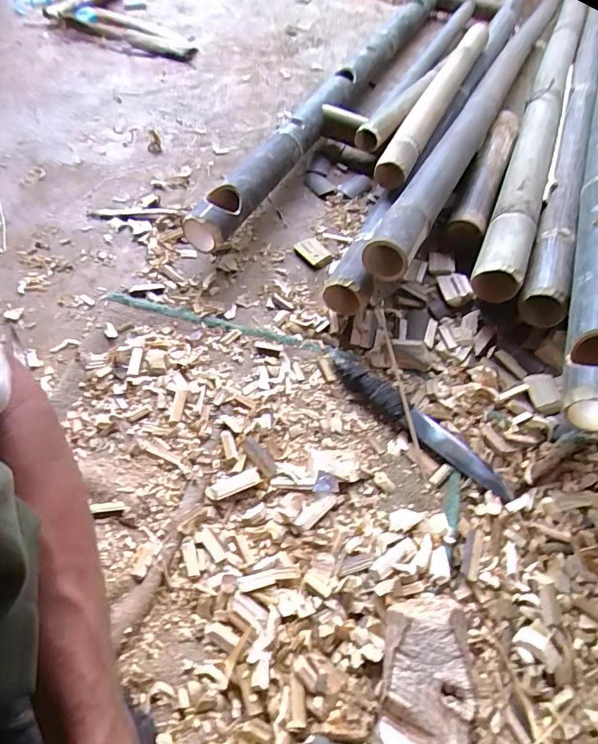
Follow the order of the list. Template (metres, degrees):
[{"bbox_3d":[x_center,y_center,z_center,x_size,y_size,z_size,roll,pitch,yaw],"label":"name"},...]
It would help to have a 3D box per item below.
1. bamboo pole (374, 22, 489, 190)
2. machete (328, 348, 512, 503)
[{"bbox_3d":[0.281,-0.555,0.894,0.051,0.053,0.648,23,59,11],"label":"bamboo pole"},{"bbox_3d":[0.146,0.058,0.584,0.047,0.020,0.278,-38,67,-24],"label":"machete"}]

